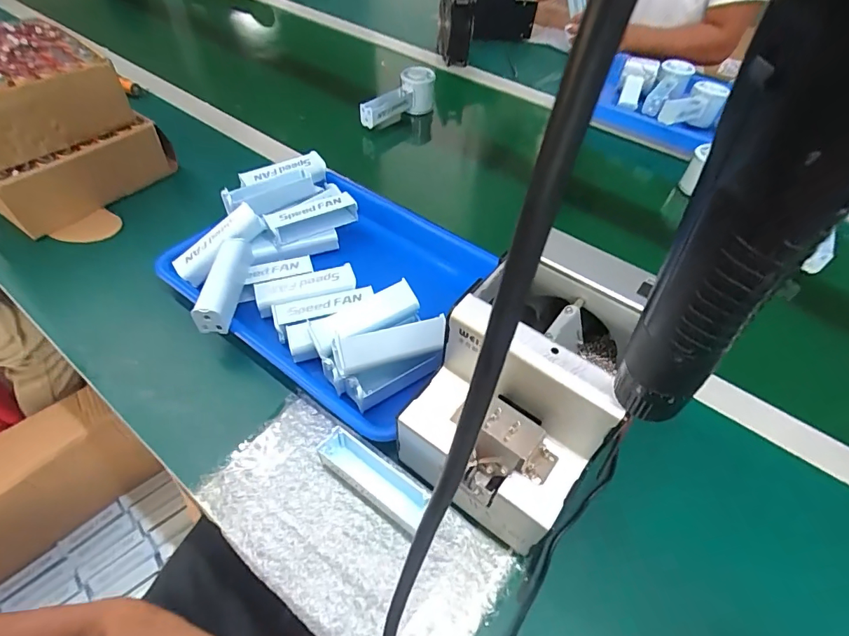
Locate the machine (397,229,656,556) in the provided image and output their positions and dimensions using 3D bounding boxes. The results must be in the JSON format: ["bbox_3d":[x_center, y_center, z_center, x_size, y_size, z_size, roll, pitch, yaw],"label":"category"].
[{"bbox_3d":[0.076,0.059,0.344,0.121,0.150,0.161,30,53,21],"label":"machine"}]

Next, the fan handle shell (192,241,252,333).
[{"bbox_3d":[-0.198,-0.038,0.452,0.026,0.034,0.114,1,49,-3],"label":"fan handle shell"}]

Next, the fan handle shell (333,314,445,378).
[{"bbox_3d":[-0.030,0.022,0.395,0.095,0.025,0.031,-10,52,-12],"label":"fan handle shell"}]

